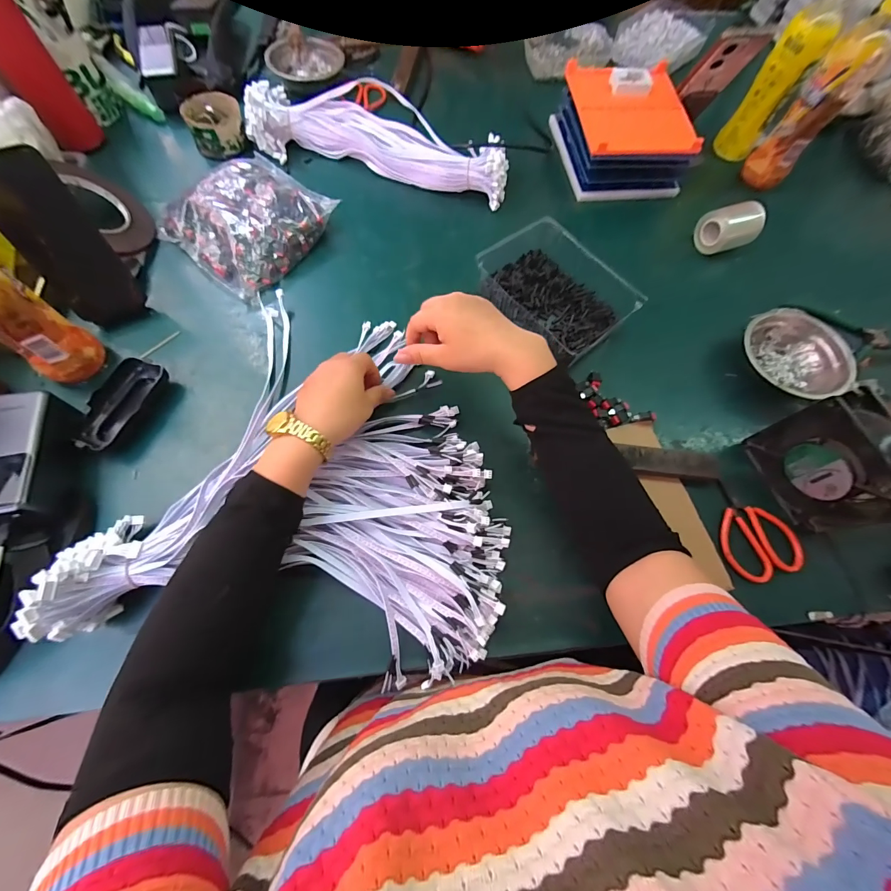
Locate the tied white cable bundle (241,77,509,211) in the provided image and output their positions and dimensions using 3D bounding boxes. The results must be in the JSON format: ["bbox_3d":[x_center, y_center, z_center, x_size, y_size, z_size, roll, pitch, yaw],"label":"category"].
[{"bbox_3d":[-0.099,-0.469,0.576,0.401,0.071,0.105,14,69,3],"label":"tied white cable bundle"}]

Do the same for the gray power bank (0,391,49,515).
[{"bbox_3d":[-0.415,0.005,0.353,0.051,0.012,0.123,-12,70,-7],"label":"gray power bank"}]

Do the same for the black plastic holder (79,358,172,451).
[{"bbox_3d":[-0.360,-0.045,0.417,0.050,0.027,0.108,20,69,5],"label":"black plastic holder"}]

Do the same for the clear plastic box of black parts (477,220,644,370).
[{"bbox_3d":[0.140,-0.199,0.495,0.138,0.063,0.187,-38,75,-16],"label":"clear plastic box of black parts"}]

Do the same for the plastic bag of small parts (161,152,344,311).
[{"bbox_3d":[-0.269,-0.312,0.515,0.180,0.049,0.188,36,71,11],"label":"plastic bag of small parts"}]

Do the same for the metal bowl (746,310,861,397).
[{"bbox_3d":[0.443,-0.113,0.485,0.125,0.041,0.125,1,69,-2],"label":"metal bowl"}]

